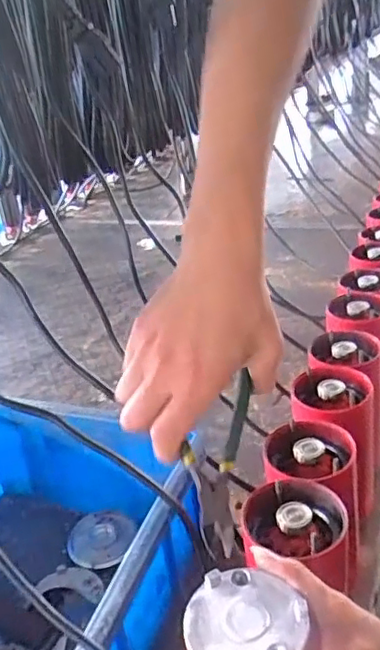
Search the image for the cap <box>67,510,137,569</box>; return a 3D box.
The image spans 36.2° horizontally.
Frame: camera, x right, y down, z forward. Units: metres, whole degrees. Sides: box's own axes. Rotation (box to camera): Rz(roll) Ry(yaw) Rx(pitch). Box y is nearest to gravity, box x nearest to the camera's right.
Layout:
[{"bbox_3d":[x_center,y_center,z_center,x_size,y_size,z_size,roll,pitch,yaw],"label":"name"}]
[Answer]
[{"bbox_3d":[-0.099,0.232,0.630,0.067,0.012,0.072,-6,28,3],"label":"cap"}]

